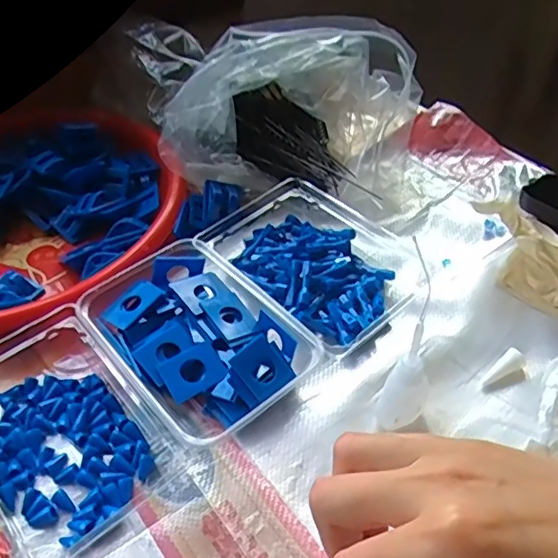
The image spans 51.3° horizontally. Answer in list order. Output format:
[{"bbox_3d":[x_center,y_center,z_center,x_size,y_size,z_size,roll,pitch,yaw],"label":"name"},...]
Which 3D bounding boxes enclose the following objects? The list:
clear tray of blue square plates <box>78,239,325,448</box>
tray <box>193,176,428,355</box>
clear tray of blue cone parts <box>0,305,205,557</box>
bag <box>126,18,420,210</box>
[{"bbox_3d":[-0.061,0.043,0.423,0.106,0.035,0.156,-35,53,-26],"label":"clear tray of blue square plates"},{"bbox_3d":[0.026,-0.023,0.481,0.134,0.032,0.182,-34,52,-25],"label":"tray"},{"bbox_3d":[-0.157,0.093,0.387,0.121,0.029,0.175,-34,52,-25],"label":"clear tray of blue cone parts"},{"bbox_3d":[-0.002,-0.159,0.558,0.257,0.113,0.147,4,46,8],"label":"bag"}]

